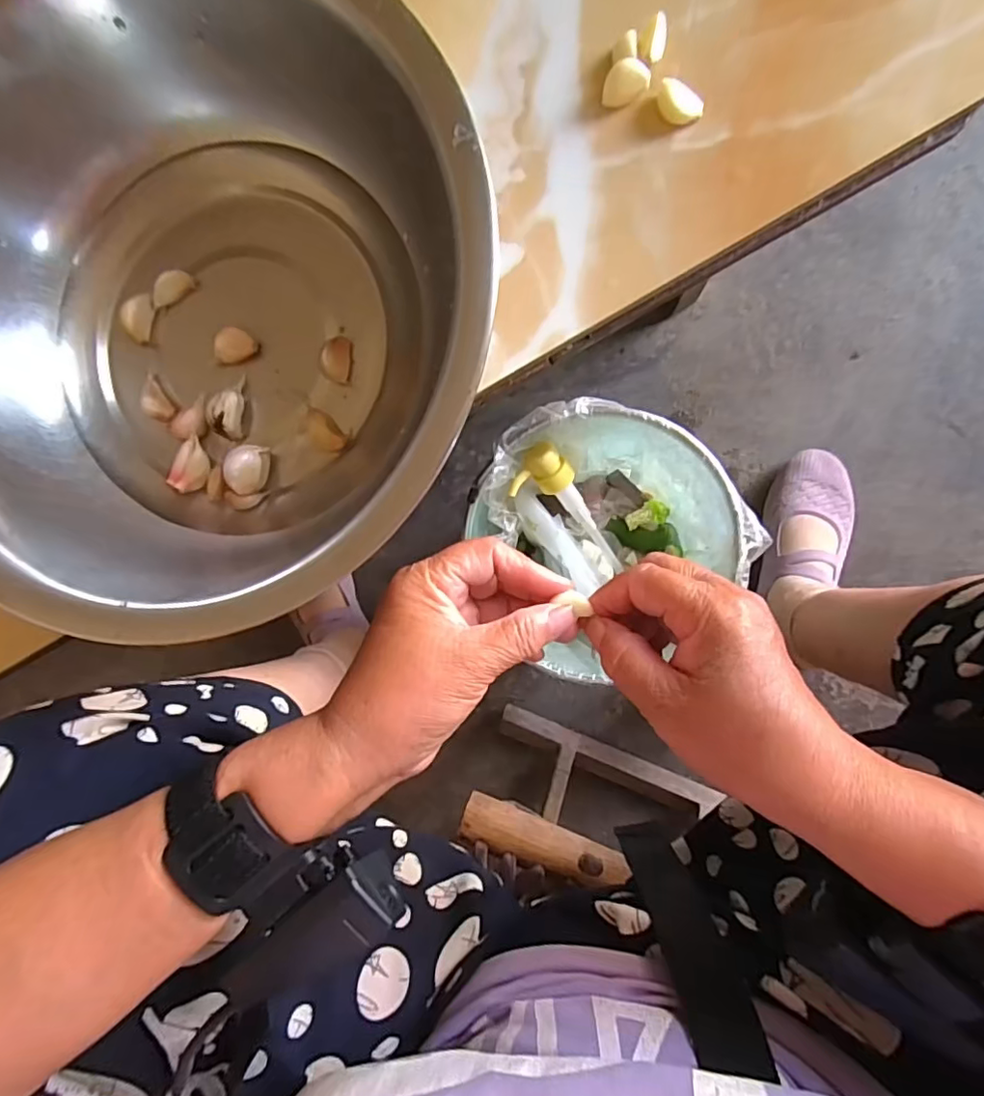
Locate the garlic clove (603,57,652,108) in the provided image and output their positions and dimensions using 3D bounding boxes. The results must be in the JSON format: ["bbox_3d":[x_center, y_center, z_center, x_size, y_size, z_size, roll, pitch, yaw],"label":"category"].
[{"bbox_3d":[0.066,-0.227,0.281,0.022,0.012,0.015,2,92,7],"label":"garlic clove"}]

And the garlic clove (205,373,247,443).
[{"bbox_3d":[-0.141,-0.074,0.305,0.017,0.015,0.032,7,92,7],"label":"garlic clove"}]

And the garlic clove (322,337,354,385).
[{"bbox_3d":[-0.081,-0.098,0.301,0.013,0.011,0.023,6,92,7],"label":"garlic clove"}]

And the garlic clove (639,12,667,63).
[{"bbox_3d":[0.078,-0.245,0.278,0.012,0.010,0.019,11,93,6],"label":"garlic clove"}]

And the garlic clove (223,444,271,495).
[{"bbox_3d":[-0.127,-0.041,0.300,0.014,0.022,0.026,12,93,6],"label":"garlic clove"}]

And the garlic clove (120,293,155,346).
[{"bbox_3d":[-0.192,-0.125,0.311,0.016,0.008,0.026,18,94,6],"label":"garlic clove"}]

